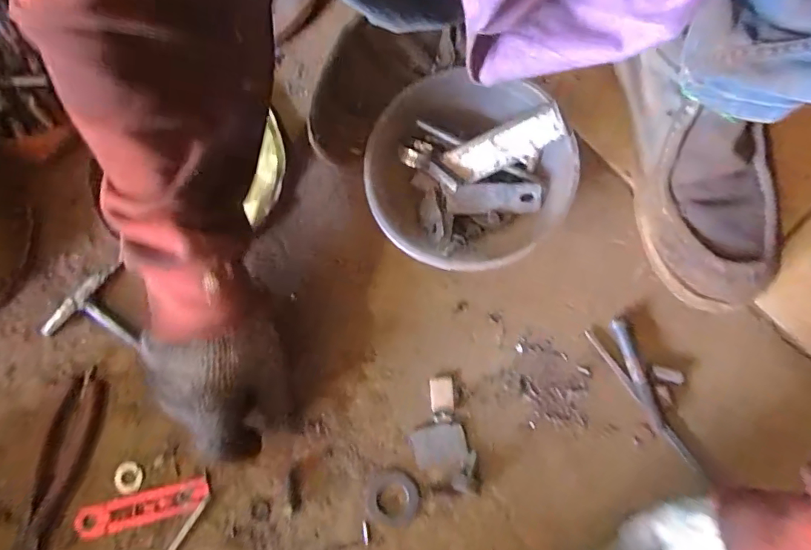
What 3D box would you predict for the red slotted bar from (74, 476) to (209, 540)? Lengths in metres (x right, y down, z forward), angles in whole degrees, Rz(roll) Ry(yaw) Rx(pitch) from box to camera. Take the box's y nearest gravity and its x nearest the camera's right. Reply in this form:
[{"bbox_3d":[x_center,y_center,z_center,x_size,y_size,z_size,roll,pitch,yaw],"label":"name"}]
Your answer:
[{"bbox_3d":[-0.222,0.197,0.408,0.106,0.004,0.027,-12,75,-6],"label":"red slotted bar"}]

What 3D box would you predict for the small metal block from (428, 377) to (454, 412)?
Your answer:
[{"bbox_3d":[0.033,0.107,0.433,0.021,0.004,0.030,-3,77,-1],"label":"small metal block"}]

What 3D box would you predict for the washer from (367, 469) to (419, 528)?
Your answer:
[{"bbox_3d":[-0.011,0.191,0.412,0.043,0.004,0.044,0,77,-1],"label":"washer"}]

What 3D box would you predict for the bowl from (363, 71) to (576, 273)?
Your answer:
[{"bbox_3d":[0.051,-0.085,0.432,0.166,0.092,0.162,0,77,-1],"label":"bowl"}]

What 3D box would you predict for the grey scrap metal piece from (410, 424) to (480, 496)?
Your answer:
[{"bbox_3d":[0.035,0.162,0.421,0.048,0.006,0.061,-18,77,-3],"label":"grey scrap metal piece"}]

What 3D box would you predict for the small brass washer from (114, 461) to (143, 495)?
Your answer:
[{"bbox_3d":[-0.235,0.171,0.406,0.023,0.004,0.026,2,77,0],"label":"small brass washer"}]

